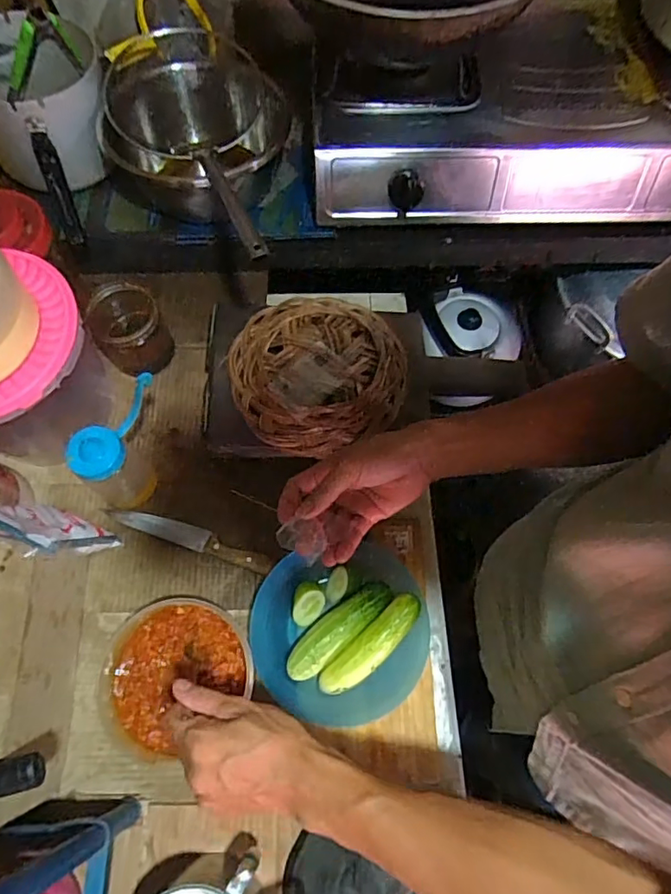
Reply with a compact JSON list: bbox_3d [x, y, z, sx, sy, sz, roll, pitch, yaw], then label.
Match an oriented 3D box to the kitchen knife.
[{"bbox_3d":[-0.184,0.111,0.670,0.218,0.016,0.026,18,70,6],"label":"kitchen knife"}]

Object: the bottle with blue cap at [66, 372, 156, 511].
[{"bbox_3d":[-0.246,0.006,0.651,0.131,0.152,0.067,-36,73,-13],"label":"bottle with blue cap"}]

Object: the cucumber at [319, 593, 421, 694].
[{"bbox_3d":[0.042,0.222,0.599,0.138,0.027,0.037,-41,75,-15],"label":"cucumber"}]

